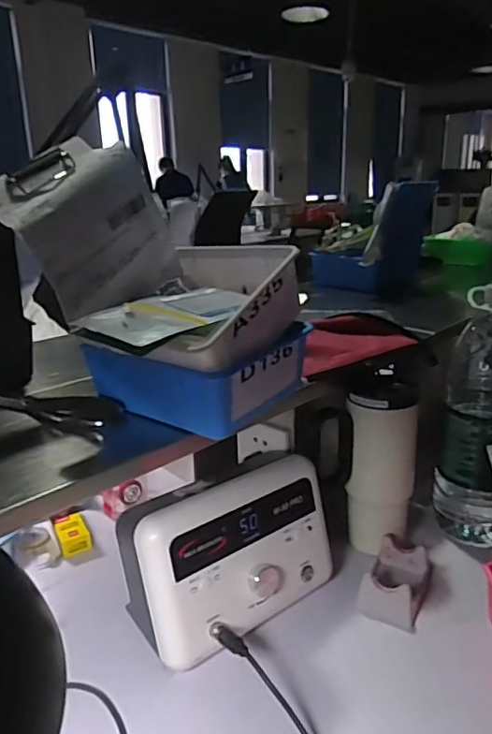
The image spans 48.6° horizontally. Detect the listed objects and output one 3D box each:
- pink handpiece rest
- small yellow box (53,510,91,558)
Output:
[{"bbox_3d":[0.170,0.237,0.613,0.061,0.035,0.108,9,22,27],"label":"pink handpiece rest"},{"bbox_3d":[-0.226,0.218,0.710,0.038,0.023,0.068,-10,21,-25],"label":"small yellow box"}]

